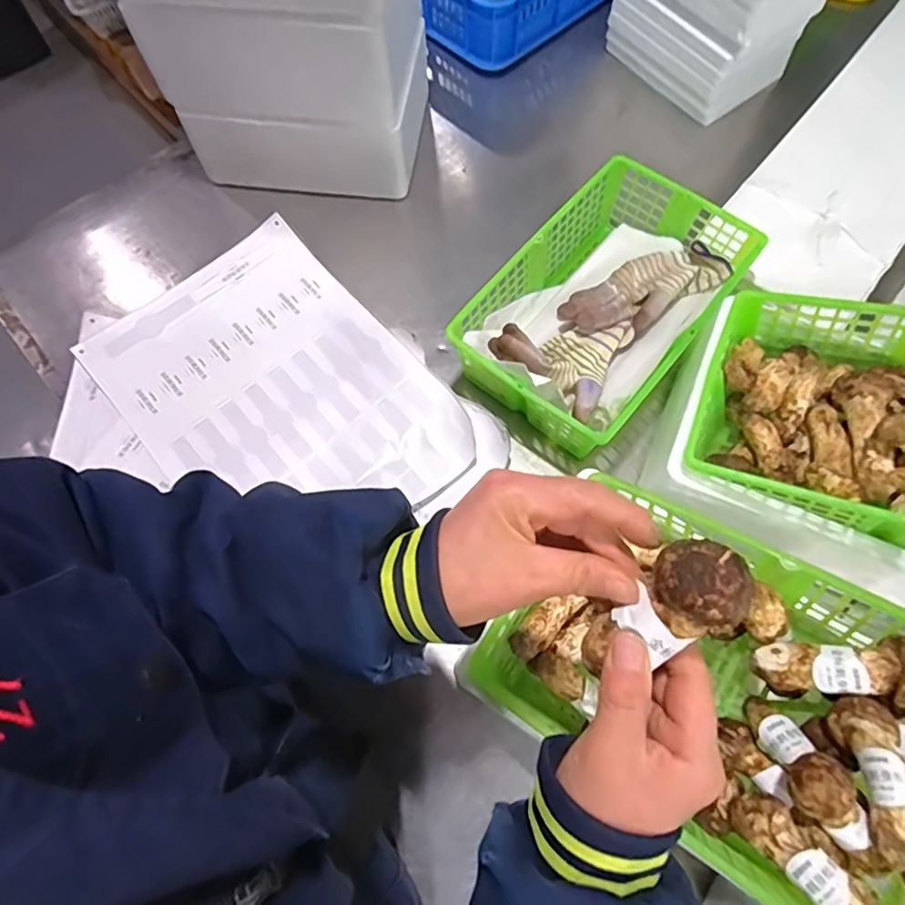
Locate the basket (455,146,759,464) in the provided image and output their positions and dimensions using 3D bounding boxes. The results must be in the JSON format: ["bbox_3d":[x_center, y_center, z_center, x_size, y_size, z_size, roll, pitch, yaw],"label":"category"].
[{"bbox_3d":[0.185,-0.179,0.692,0.217,0.104,0.350,38,75,13],"label":"basket"}]

